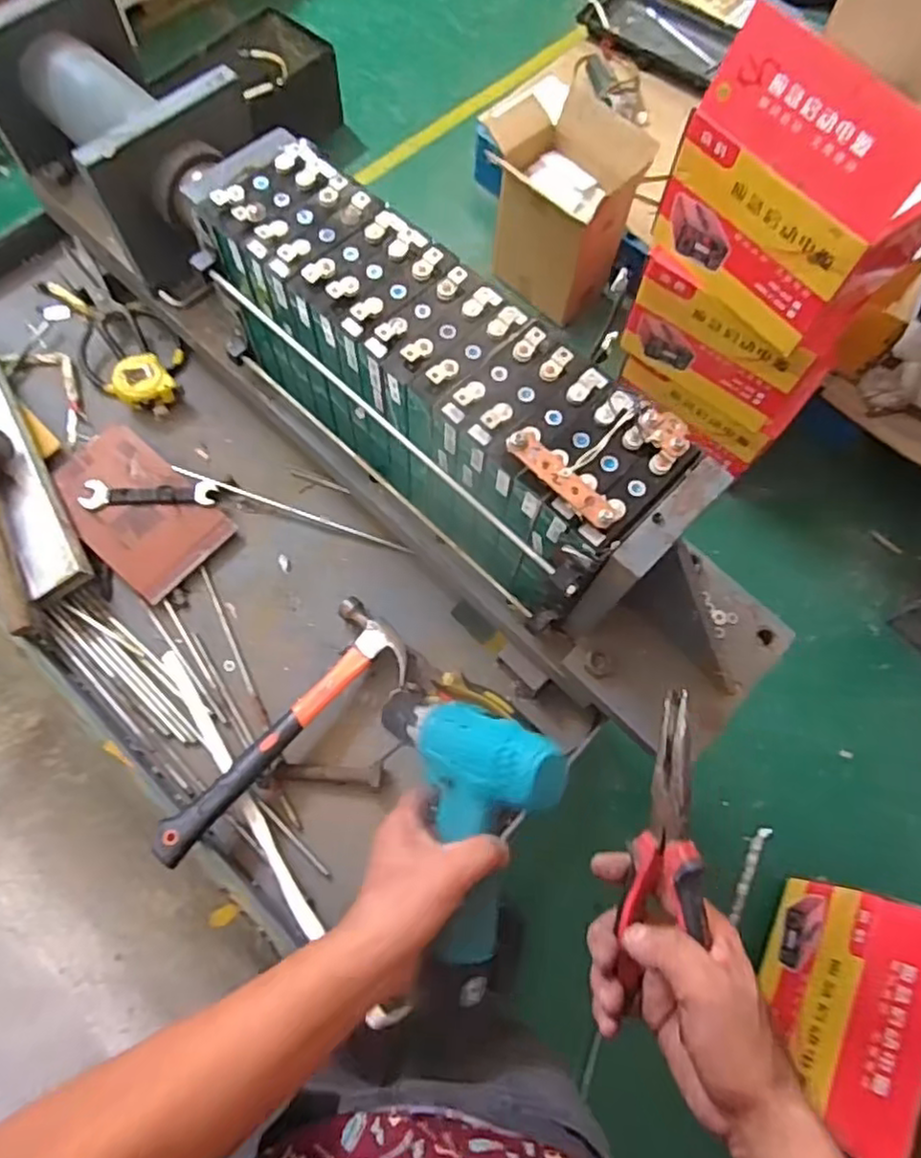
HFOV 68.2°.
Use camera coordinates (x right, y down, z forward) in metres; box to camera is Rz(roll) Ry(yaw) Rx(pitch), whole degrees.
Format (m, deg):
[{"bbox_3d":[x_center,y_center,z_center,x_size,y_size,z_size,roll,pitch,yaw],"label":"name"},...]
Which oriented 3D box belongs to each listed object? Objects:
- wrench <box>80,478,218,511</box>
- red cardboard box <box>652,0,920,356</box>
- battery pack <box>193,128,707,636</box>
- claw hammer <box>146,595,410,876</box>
[{"bbox_3d":[-0.381,-0.103,0.833,0.158,0.009,0.038,0,79,-6],"label":"wrench"},{"bbox_3d":[0.590,-0.654,1.108,0.282,0.383,0.374,-36,76,-14],"label":"red cardboard box"},{"bbox_3d":[-0.041,-0.198,0.694,0.526,0.217,0.174,42,74,12],"label":"battery pack"},{"bbox_3d":[-0.178,0.172,0.732,0.109,0.044,0.328,34,73,9],"label":"claw hammer"}]

